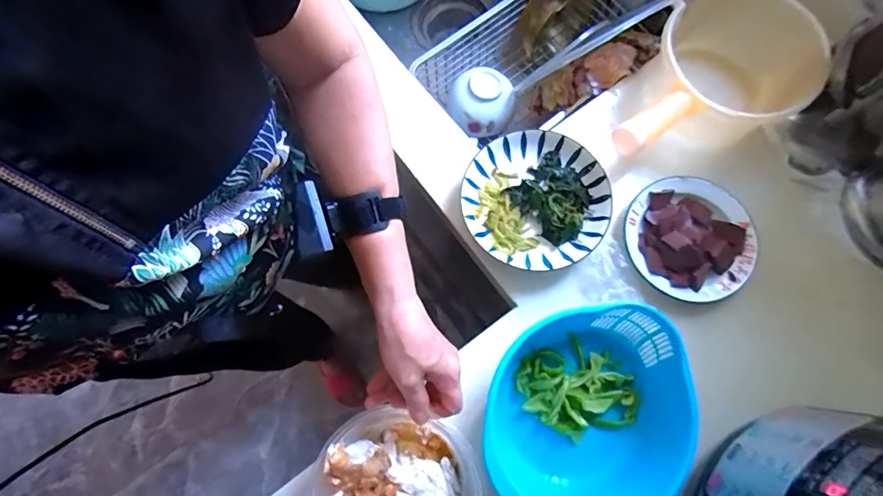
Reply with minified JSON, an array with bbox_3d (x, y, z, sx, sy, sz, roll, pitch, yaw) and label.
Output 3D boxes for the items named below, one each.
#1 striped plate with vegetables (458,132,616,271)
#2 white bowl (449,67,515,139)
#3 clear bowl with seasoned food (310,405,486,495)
[{"bbox_3d":[0.116,-0.060,0.543,0.177,0.023,0.166,0,77,1],"label":"striped plate with vegetables"},{"bbox_3d":[0.068,-0.246,0.741,0.105,0.045,0.105,0,77,1],"label":"white bowl"},{"bbox_3d":[-0.044,0.258,0.448,0.165,0.080,0.150,0,77,1],"label":"clear bowl with seasoned food"}]

